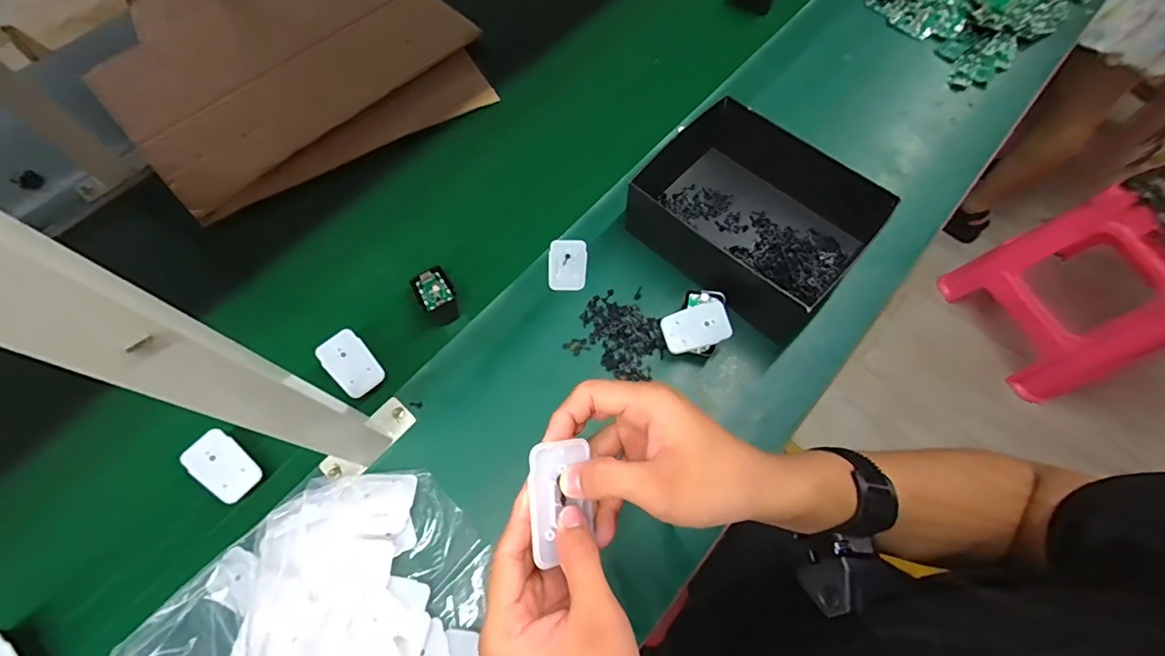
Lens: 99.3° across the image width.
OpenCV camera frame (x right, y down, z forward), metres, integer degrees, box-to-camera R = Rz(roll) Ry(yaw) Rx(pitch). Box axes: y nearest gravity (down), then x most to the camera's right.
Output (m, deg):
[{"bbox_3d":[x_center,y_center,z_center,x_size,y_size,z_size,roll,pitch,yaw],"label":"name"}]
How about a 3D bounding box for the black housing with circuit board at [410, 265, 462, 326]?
[{"bbox_3d":[-0.167,-0.037,0.574,0.041,0.032,0.066,-33,53,-11],"label":"black housing with circuit board"}]

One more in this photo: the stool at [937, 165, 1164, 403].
[{"bbox_3d":[1.231,-0.116,1.139,0.363,0.515,0.361,-19,68,-8],"label":"stool"}]

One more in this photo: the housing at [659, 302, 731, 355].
[{"bbox_3d":[0.120,-0.001,0.525,0.069,0.005,0.045,-15,76,8],"label":"housing"}]

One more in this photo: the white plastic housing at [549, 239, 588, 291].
[{"bbox_3d":[-0.017,-0.075,0.588,0.044,0.006,0.067,-1,66,0],"label":"white plastic housing"}]

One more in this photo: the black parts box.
[{"bbox_3d":[0.184,-0.138,0.574,0.265,0.083,0.187,42,73,16],"label":"black parts box"}]

